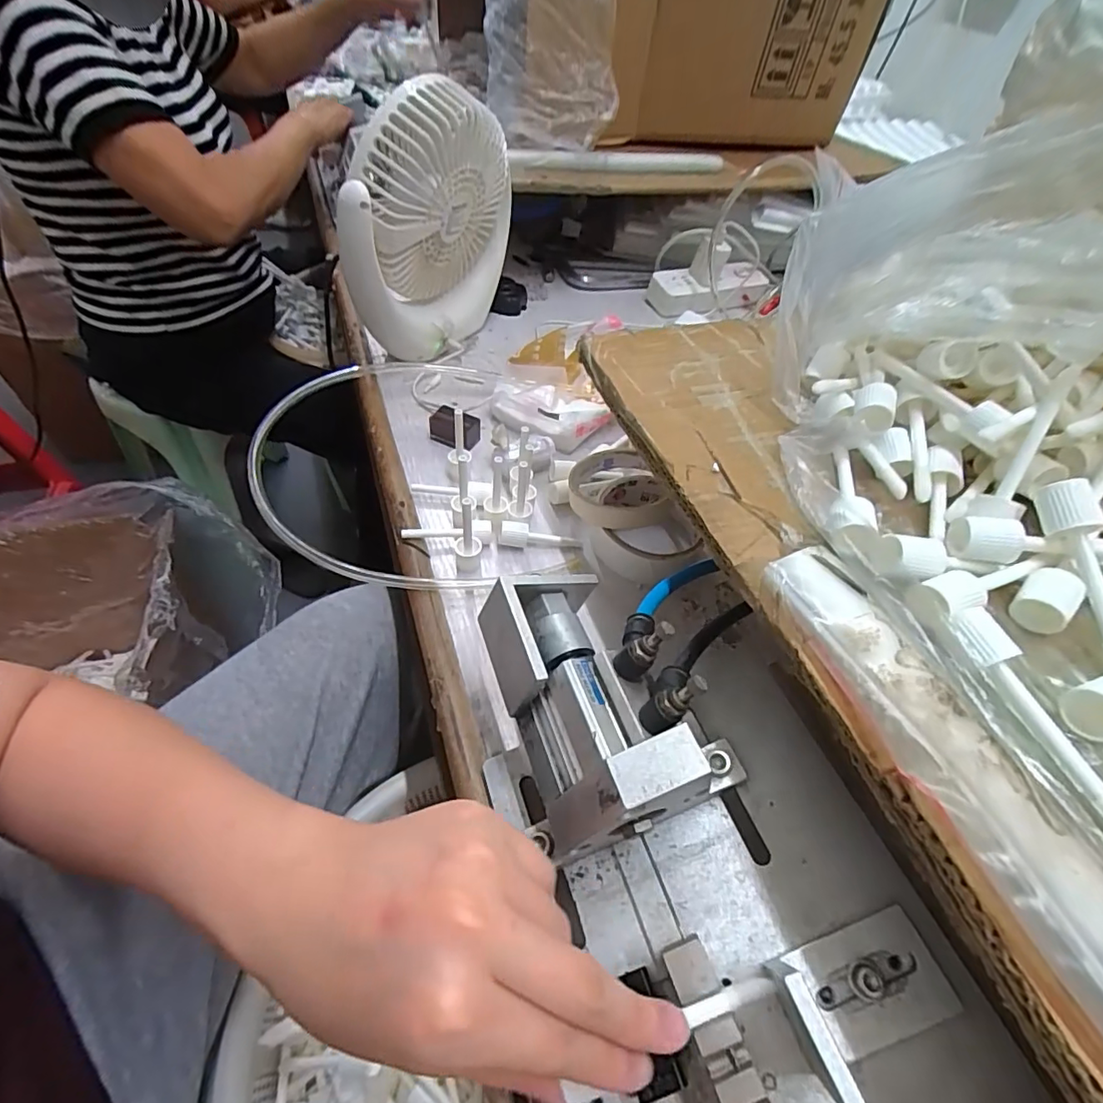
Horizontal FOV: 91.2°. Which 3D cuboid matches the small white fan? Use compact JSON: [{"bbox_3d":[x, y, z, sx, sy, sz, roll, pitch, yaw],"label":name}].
[{"bbox_3d":[-0.109,-0.290,0.500,0.074,0.211,0.184,24,52,13],"label":"small white fan"}]

